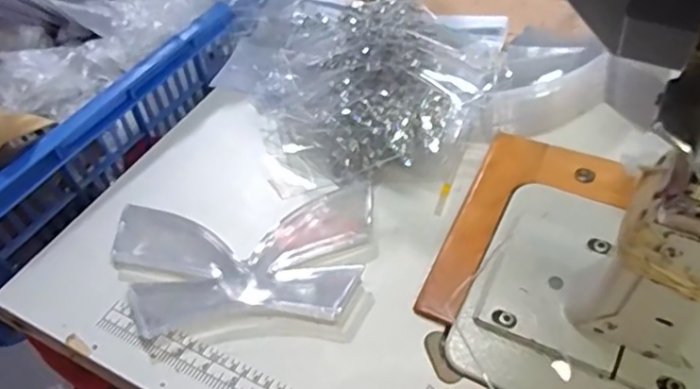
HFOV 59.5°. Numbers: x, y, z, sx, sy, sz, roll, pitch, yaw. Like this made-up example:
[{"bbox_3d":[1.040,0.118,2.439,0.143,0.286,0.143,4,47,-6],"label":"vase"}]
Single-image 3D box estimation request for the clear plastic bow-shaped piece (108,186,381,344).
[{"bbox_3d":[-0.090,0.054,0.509,0.215,0.015,0.133,-4,49,3],"label":"clear plastic bow-shaped piece"}]

